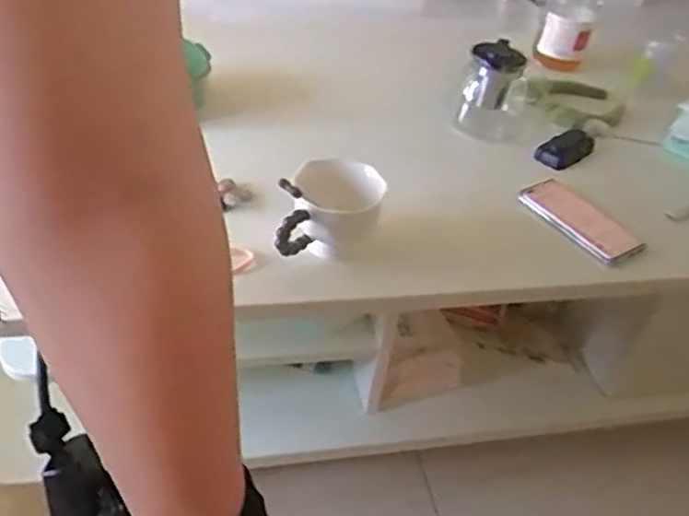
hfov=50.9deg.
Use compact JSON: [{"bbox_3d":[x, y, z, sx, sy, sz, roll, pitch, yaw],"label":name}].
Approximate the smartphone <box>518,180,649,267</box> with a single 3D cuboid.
[{"bbox_3d":[0.305,-0.051,0.933,0.069,0.016,0.170,-16,45,-26],"label":"smartphone"}]

